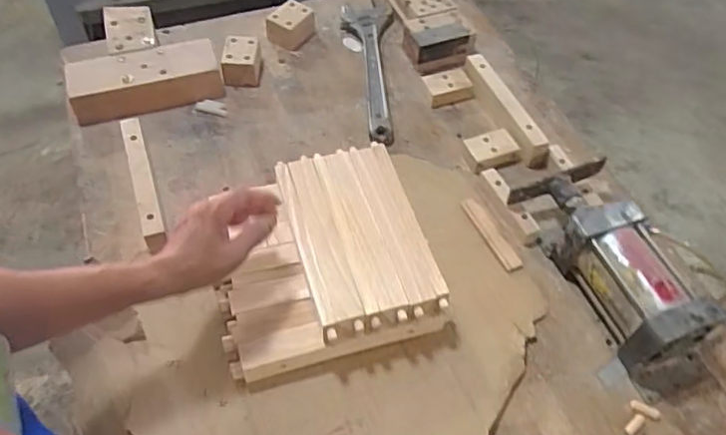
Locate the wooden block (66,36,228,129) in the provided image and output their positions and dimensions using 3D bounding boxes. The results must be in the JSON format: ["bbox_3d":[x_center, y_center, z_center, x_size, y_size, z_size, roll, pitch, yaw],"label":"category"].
[{"bbox_3d":[-0.348,-0.224,0.946,0.230,0.064,0.094,-14,56,-13],"label":"wooden block"}]

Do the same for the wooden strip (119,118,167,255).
[{"bbox_3d":[-0.308,-0.047,0.826,0.032,0.041,0.225,-16,56,-14],"label":"wooden strip"}]

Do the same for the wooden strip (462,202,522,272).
[{"bbox_3d":[0.181,0.023,0.834,0.025,0.007,0.125,-20,57,-17],"label":"wooden strip"}]

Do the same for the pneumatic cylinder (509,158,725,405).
[{"bbox_3d":[0.336,0.061,0.765,0.136,0.102,0.310,-18,57,-16],"label":"pneumatic cylinder"}]

